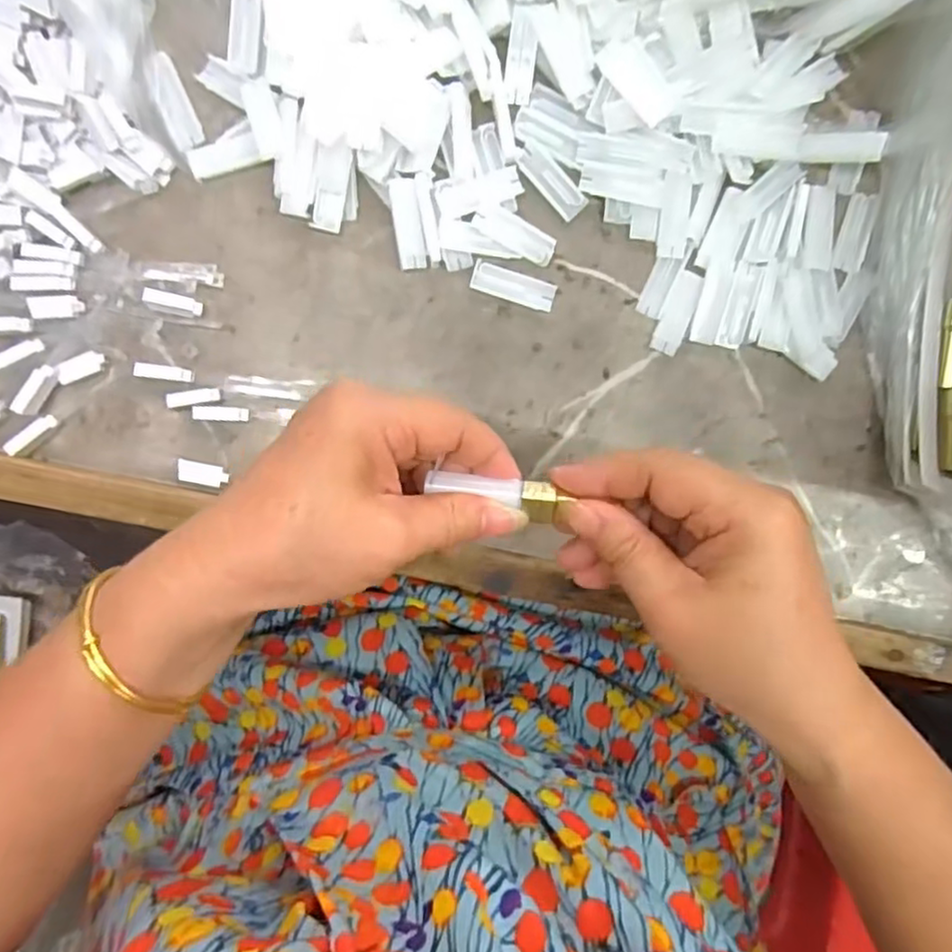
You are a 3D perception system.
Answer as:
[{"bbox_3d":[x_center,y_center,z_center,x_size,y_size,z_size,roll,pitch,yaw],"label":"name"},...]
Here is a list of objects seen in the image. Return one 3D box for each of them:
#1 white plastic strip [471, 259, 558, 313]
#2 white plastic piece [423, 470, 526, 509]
[{"bbox_3d":[0.019,-0.094,0.339,0.042,0.004,0.015,16,92,-3],"label":"white plastic strip"},{"bbox_3d":[-0.001,0.005,0.260,0.037,0.009,0.009,7,92,4],"label":"white plastic piece"}]

